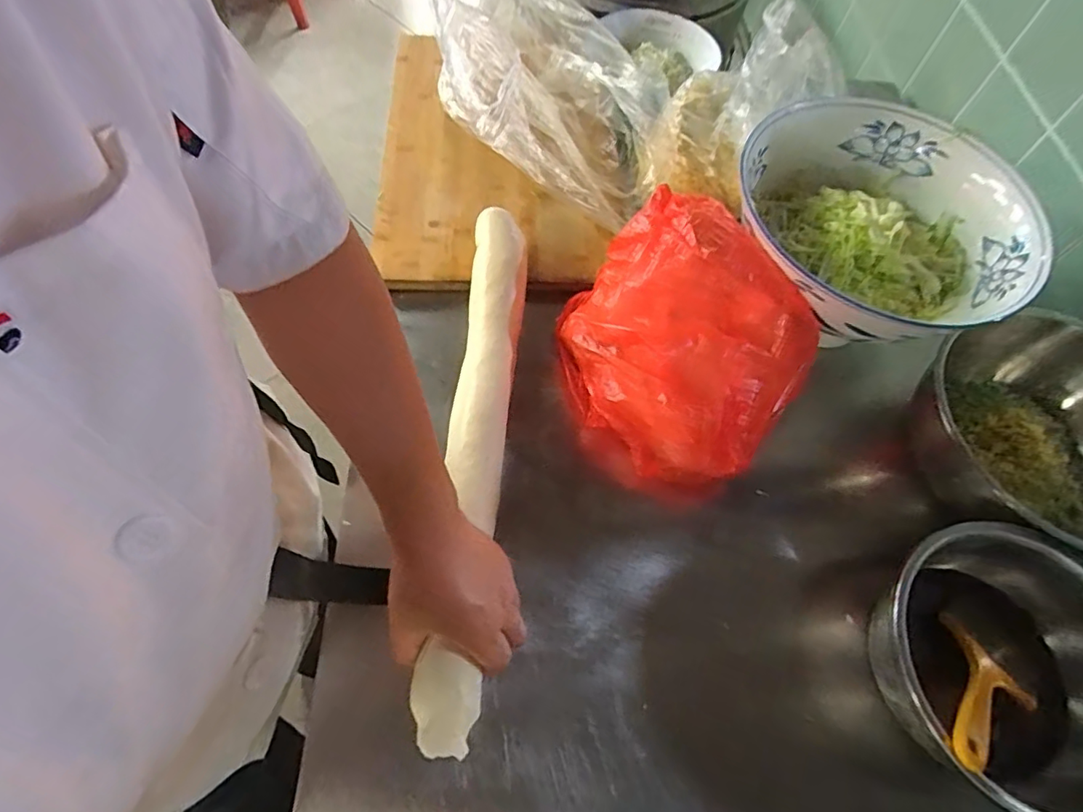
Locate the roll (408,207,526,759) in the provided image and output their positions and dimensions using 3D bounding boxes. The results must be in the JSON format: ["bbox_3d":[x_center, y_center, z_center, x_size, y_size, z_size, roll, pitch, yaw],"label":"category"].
[{"bbox_3d":[-0.061,0.020,0.526,0.055,0.057,0.525,4,59,-1],"label":"roll"}]

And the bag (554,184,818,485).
[{"bbox_3d":[0.131,-0.066,0.538,0.246,0.138,0.203,42,68,17],"label":"bag"}]

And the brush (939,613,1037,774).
[{"bbox_3d":[0.343,0.230,0.427,0.145,0.016,0.078,-14,59,-47],"label":"brush"}]

